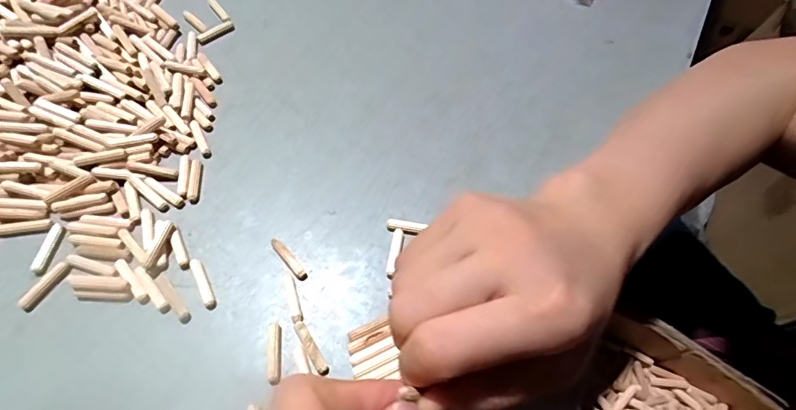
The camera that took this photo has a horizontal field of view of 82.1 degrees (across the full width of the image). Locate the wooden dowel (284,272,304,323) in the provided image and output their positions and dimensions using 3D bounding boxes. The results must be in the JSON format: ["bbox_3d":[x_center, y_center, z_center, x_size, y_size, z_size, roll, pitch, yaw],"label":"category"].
[{"bbox_3d":[-0.059,0.051,0.254,0.006,0.004,0.030,-15,64,-12],"label":"wooden dowel"}]

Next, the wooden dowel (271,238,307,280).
[{"bbox_3d":[-0.063,0.031,0.265,0.007,0.004,0.031,-36,70,-21],"label":"wooden dowel"}]

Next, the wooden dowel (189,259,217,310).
[{"bbox_3d":[-0.110,0.044,0.257,0.007,0.004,0.030,-25,66,-17],"label":"wooden dowel"}]

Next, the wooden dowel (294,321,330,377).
[{"bbox_3d":[-0.046,0.075,0.242,0.006,0.004,0.030,-29,67,-18],"label":"wooden dowel"}]

